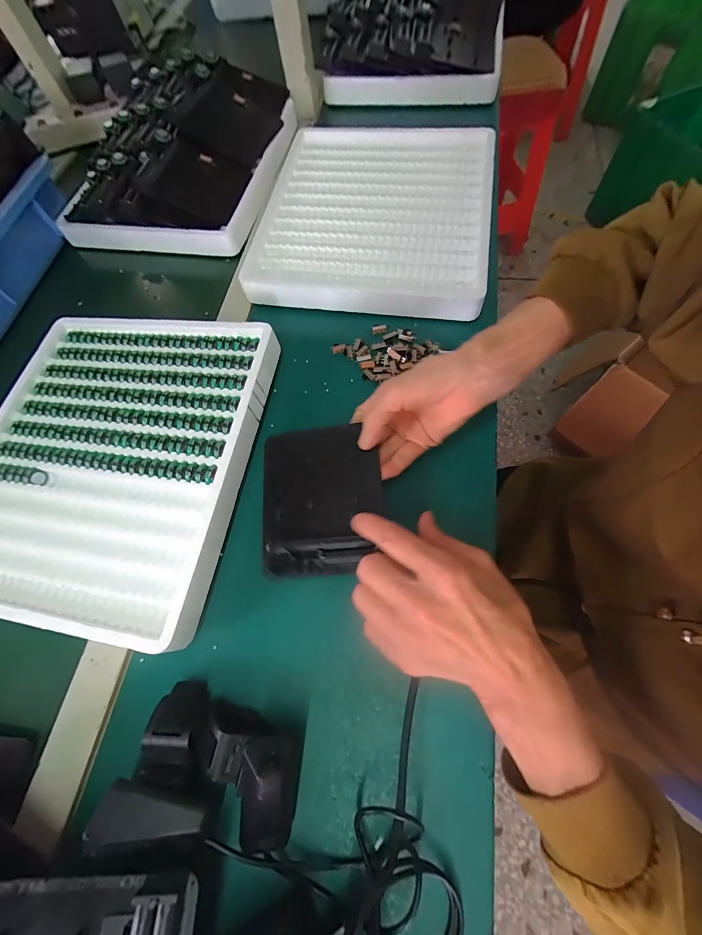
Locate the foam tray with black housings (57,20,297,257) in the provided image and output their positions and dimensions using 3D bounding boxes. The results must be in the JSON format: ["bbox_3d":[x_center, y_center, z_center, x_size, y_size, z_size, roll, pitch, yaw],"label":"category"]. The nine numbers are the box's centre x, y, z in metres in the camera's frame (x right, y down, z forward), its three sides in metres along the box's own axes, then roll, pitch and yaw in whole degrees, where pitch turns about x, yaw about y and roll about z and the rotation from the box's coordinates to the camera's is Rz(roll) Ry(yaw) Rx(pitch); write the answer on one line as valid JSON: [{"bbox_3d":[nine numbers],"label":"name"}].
[{"bbox_3d":[-0.259,-0.483,0.509,0.308,0.071,0.358,9,70,10],"label":"foam tray with black housings"}]

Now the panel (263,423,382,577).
[{"bbox_3d":[-0.026,0.026,0.298,0.104,0.016,0.128,-5,70,1],"label":"panel"}]

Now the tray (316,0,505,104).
[{"bbox_3d":[0.112,-0.768,0.576,0.292,0.071,0.343,8,70,10],"label":"tray"}]

